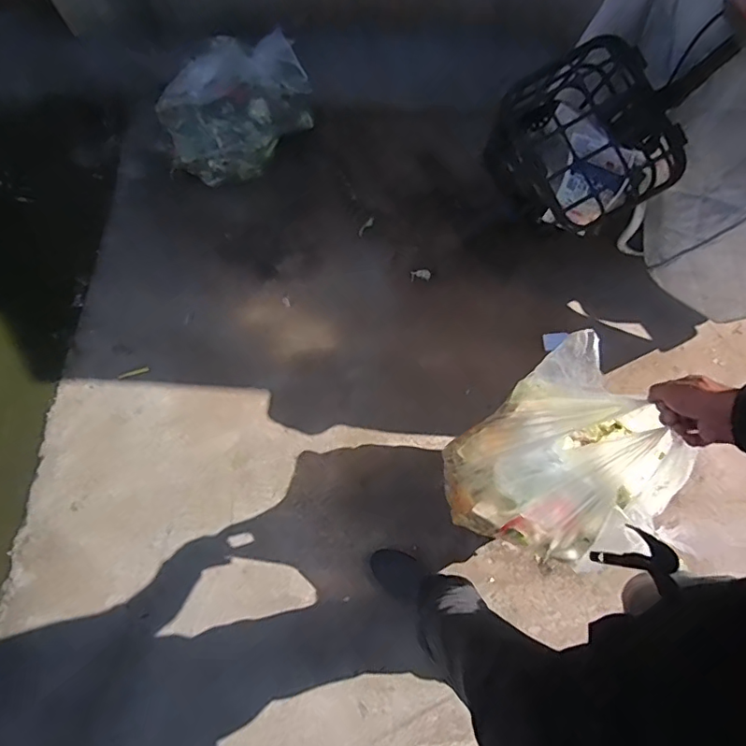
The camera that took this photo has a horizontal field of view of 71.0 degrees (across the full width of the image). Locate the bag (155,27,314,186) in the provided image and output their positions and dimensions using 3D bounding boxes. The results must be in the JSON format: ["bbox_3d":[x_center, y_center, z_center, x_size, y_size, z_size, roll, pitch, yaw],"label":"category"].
[{"bbox_3d":[-0.480,-0.885,1.711,0.460,0.316,0.422,-37,72,-10],"label":"bag"}]

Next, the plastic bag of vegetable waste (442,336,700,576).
[{"bbox_3d":[0.357,0.176,0.990,0.347,0.489,0.343,-38,75,-9],"label":"plastic bag of vegetable waste"}]

